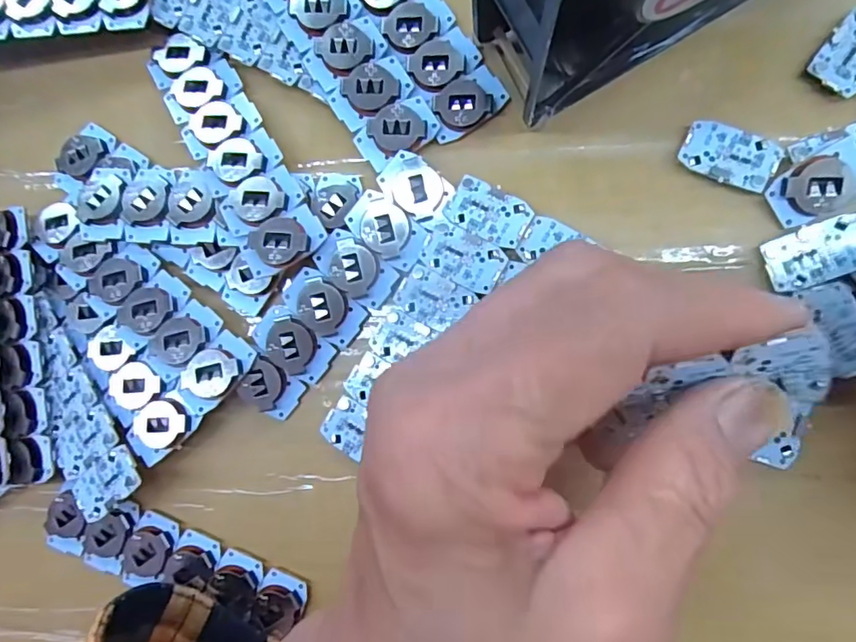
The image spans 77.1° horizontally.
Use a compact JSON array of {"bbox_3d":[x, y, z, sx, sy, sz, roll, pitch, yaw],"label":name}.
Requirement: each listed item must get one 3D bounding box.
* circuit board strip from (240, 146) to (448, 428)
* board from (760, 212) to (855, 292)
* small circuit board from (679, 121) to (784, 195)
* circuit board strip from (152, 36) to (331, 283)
[{"bbox_3d":[-0.033,-0.013,0.194,0.030,0.005,0.105,38,94,8],"label":"circuit board strip"},{"bbox_3d":[0.125,-0.022,0.170,0.029,0.004,0.018,-19,85,8],"label":"board"},{"bbox_3d":[0.100,-0.055,0.180,0.030,0.006,0.018,25,92,9],"label":"small circuit board"},{"bbox_3d":[-0.074,-0.065,0.201,0.031,0.007,0.104,-29,77,-4],"label":"circuit board strip"}]

